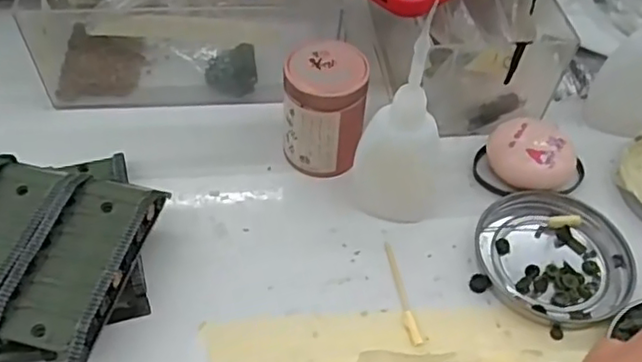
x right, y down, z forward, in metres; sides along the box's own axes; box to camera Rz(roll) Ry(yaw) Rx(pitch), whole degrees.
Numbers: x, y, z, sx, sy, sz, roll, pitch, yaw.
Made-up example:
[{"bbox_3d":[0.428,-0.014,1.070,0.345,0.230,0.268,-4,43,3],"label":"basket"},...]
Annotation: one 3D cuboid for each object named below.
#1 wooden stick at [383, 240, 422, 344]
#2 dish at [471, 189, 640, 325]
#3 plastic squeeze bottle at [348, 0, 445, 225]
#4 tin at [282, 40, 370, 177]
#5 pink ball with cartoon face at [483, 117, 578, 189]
[{"bbox_3d":[0.040,0.055,0.319,0.007,0.004,0.059,-6,52,-8],"label":"wooden stick"},{"bbox_3d":[0.121,0.038,0.335,0.077,0.008,0.076,2,51,-2],"label":"dish"},{"bbox_3d":[0.043,-0.026,0.312,0.045,0.116,0.039,17,52,11],"label":"plastic squeeze bottle"},{"bbox_3d":[0.002,-0.038,0.354,0.043,0.064,0.041,2,51,-2],"label":"tin"},{"bbox_3d":[0.118,-0.014,0.366,0.039,0.023,0.046,-29,58,-24],"label":"pink ball with cartoon face"}]

